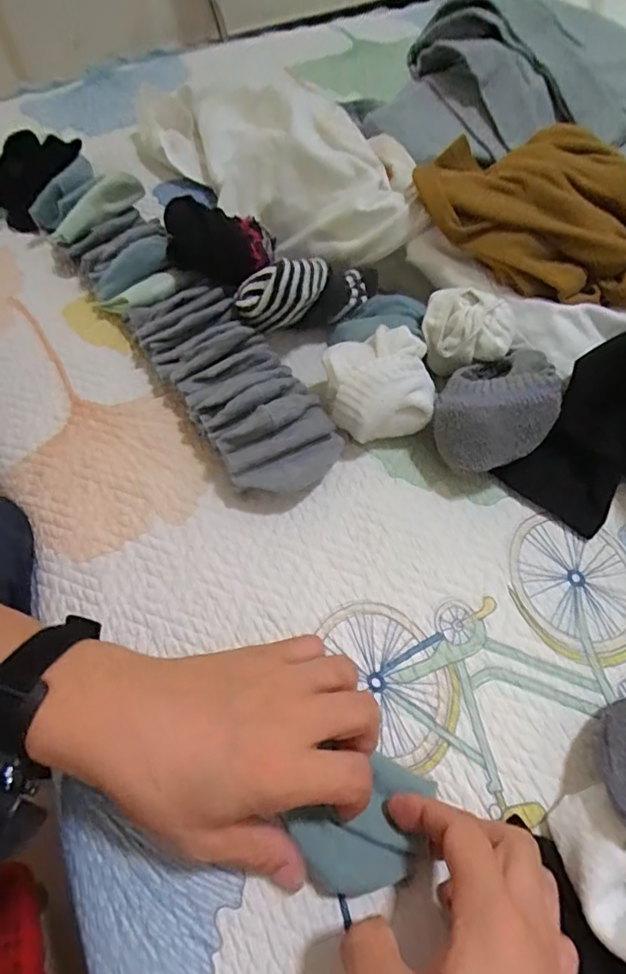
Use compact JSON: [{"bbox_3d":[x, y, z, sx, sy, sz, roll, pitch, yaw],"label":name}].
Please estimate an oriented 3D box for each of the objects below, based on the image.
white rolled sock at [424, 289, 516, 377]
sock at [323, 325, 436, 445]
[{"bbox_3d":[0.125,-0.126,0.453,0.073,0.047,0.052,16,63,9],"label":"white rolled sock"},{"bbox_3d":[0.051,-0.083,0.435,0.082,0.048,0.077,-11,62,-5],"label":"sock"}]

